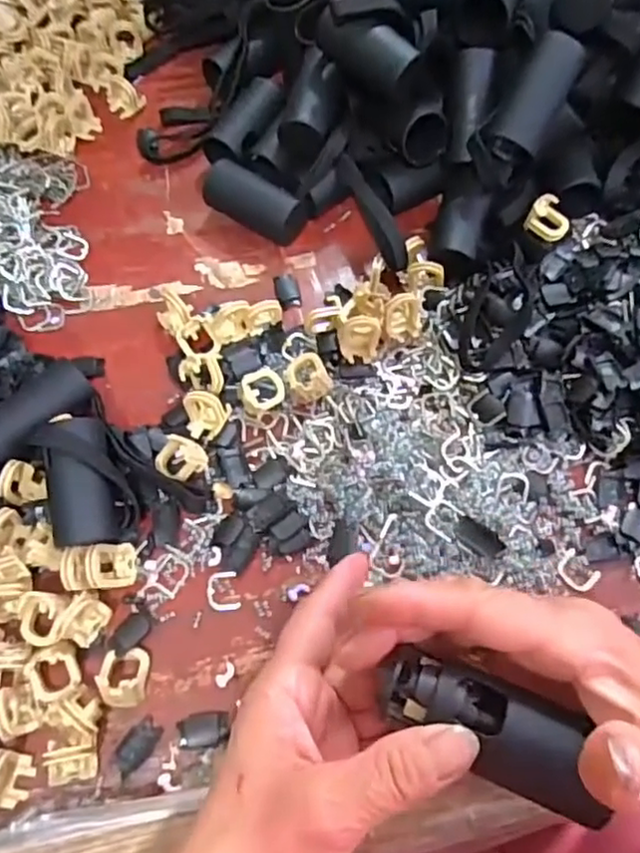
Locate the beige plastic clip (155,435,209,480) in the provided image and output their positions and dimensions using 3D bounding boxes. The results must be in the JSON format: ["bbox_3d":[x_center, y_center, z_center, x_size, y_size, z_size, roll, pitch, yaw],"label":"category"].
[{"bbox_3d":[-0.074,0.017,0.342,0.024,0.011,0.023,0,68,0],"label":"beige plastic clip"}]

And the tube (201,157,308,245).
[{"bbox_3d":[-0.041,-0.140,0.401,0.066,0.026,0.022,28,71,11],"label":"tube"}]

